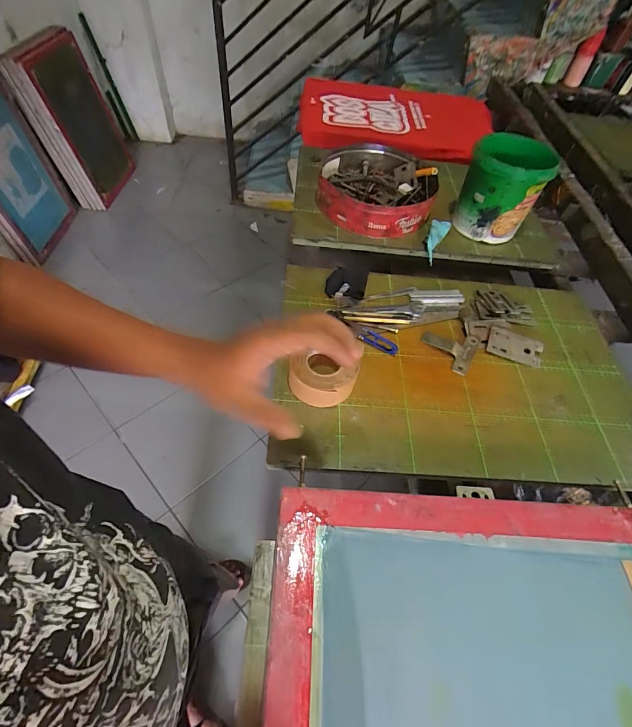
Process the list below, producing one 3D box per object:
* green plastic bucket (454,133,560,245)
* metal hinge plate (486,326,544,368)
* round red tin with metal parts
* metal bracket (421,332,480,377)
[{"bbox_3d":[0.387,-0.361,0.782,0.149,0.174,0.132,19,55,6],"label":"green plastic bucket"},{"bbox_3d":[0.342,-0.029,0.629,0.093,0.004,0.054,19,69,3],"label":"metal hinge plate"},{"bbox_3d":[0.136,-0.391,0.832,0.248,0.083,0.266,3,55,-5],"label":"round red tin with metal parts"},{"bbox_3d":[0.224,-0.029,0.621,0.089,0.012,0.080,29,57,13],"label":"metal bracket"}]

